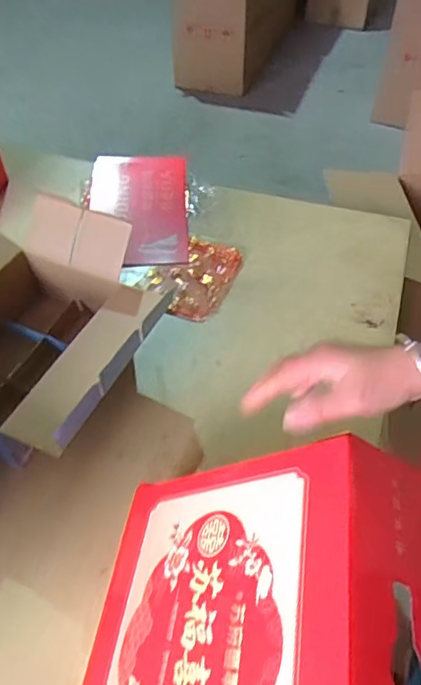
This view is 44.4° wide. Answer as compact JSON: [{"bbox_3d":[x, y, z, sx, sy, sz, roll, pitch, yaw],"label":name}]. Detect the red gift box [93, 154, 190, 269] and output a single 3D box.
[{"bbox_3d":[-0.156,-0.292,1.100,0.213,0.034,0.331,-3,50,-2],"label":"red gift box"}]

